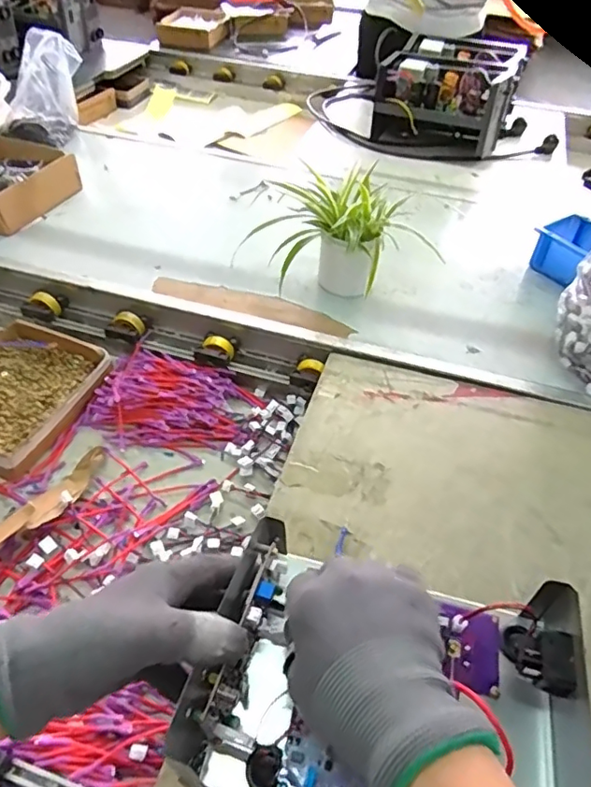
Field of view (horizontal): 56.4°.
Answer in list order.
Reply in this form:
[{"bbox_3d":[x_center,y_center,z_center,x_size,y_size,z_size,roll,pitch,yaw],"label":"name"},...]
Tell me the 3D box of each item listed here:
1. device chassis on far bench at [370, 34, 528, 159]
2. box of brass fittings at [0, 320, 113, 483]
[{"bbox_3d":[0.371,-0.720,1.314,0.286,0.156,0.355,17,48,13],"label":"device chassis on far bench"},{"bbox_3d":[-0.394,0.000,0.779,0.198,0.052,0.226,23,50,18],"label":"box of brass fittings"}]

